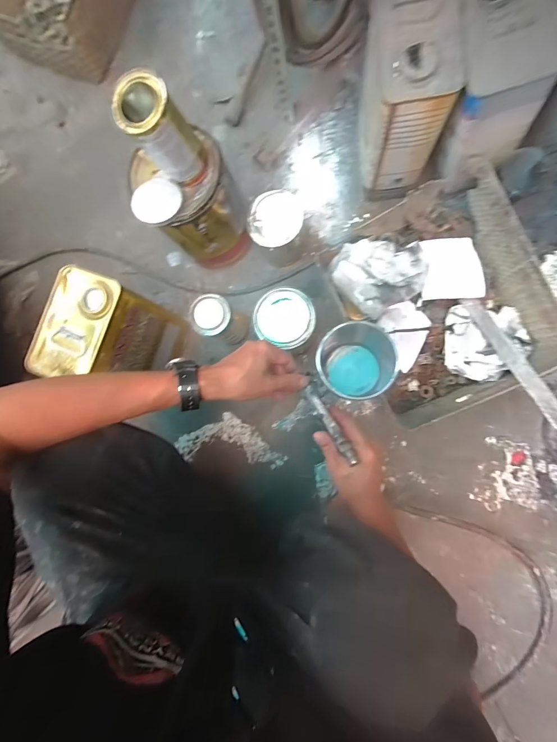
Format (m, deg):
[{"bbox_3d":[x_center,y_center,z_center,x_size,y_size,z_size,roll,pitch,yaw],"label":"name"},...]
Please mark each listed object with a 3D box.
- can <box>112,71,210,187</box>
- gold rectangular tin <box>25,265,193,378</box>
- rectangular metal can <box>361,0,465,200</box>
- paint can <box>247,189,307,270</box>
[{"bbox_3d":[-0.156,-0.323,0.458,0.085,0.131,0.069,-26,83,3],"label":"can"},{"bbox_3d":[-0.279,-0.061,0.619,0.117,0.267,0.166,20,91,10],"label":"gold rectangular tin"},{"bbox_3d":[0.189,-0.415,0.522,0.106,0.229,0.153,-2,85,5],"label":"rectangular metal can"},{"bbox_3d":[0.003,-0.271,0.646,0.097,0.121,0.100,-15,85,9],"label":"paint can"}]

